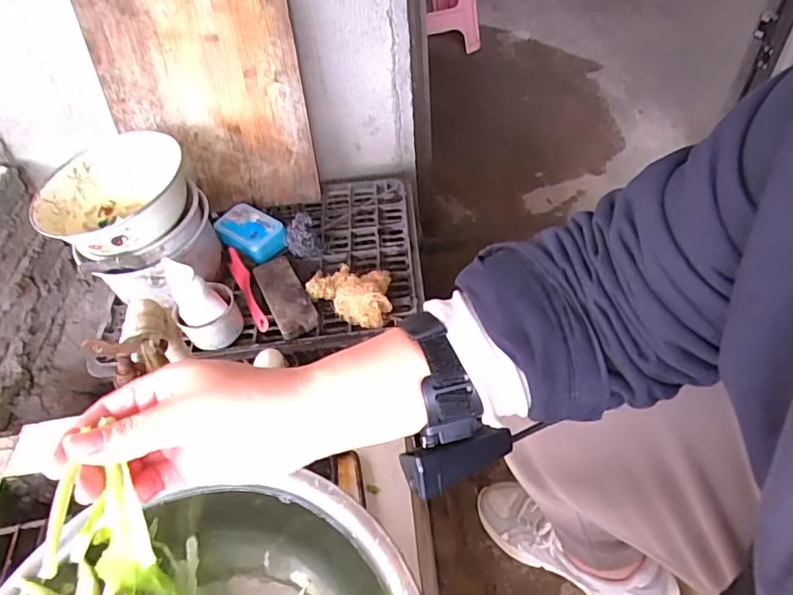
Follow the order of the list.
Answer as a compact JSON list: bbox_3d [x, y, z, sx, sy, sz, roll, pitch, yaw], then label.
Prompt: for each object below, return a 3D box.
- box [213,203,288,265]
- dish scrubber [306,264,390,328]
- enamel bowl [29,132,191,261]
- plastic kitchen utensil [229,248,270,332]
[{"bbox_3d":[-0.236,-0.102,0.838,0.118,0.038,0.077,26,63,19],"label":"box"},{"bbox_3d":[-0.059,-0.012,0.750,0.136,0.055,0.090,24,55,25],"label":"dish scrubber"},{"bbox_3d":[-0.377,-0.134,0.705,0.179,0.081,0.184,-3,48,3],"label":"enamel bowl"},{"bbox_3d":[-0.226,-0.014,0.783,0.024,0.034,0.160,-25,50,-16],"label":"plastic kitchen utensil"}]

